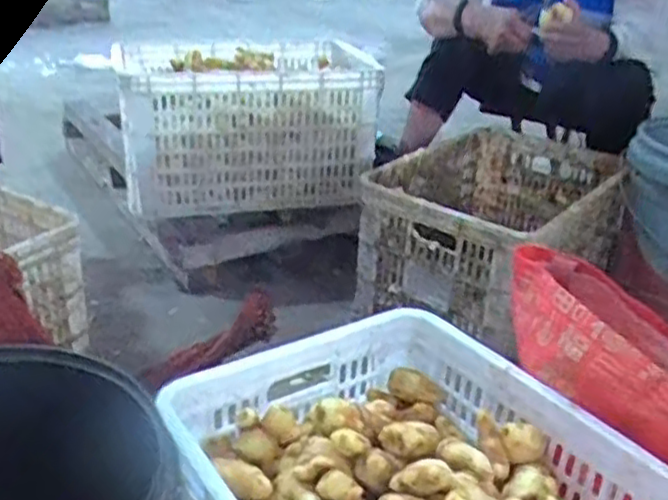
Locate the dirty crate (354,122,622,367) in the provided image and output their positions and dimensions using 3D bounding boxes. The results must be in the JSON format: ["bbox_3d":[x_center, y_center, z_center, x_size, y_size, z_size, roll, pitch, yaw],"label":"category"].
[{"bbox_3d":[0.336,-0.071,1.425,0.388,0.254,0.599,20,30,33],"label":"dirty crate"}]

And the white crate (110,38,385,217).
[{"bbox_3d":[-0.188,-0.270,1.525,0.508,0.276,0.342,-2,25,-9],"label":"white crate"}]

